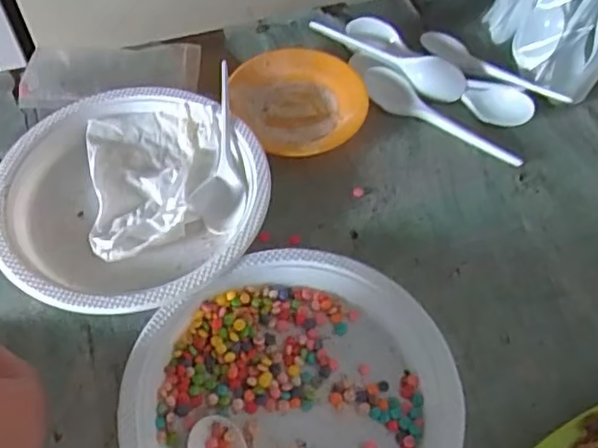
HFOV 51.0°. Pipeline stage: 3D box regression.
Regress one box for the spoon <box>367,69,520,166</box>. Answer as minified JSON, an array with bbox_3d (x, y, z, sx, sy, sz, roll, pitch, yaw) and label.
[{"bbox_3d":[0.124,-0.095,0.545,0.150,0.014,0.036,29,61,18],"label":"spoon"}]

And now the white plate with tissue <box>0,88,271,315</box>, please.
[{"bbox_3d":[-0.127,-0.023,0.479,0.195,0.025,0.202,0,56,0],"label":"white plate with tissue"}]

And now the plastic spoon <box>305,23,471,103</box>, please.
[{"bbox_3d":[0.077,-0.149,0.573,0.151,0.027,0.026,22,59,14],"label":"plastic spoon"}]

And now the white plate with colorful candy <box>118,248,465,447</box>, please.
[{"bbox_3d":[-0.003,0.111,0.393,0.199,0.026,0.200,0,56,0],"label":"white plate with colorful candy"}]

